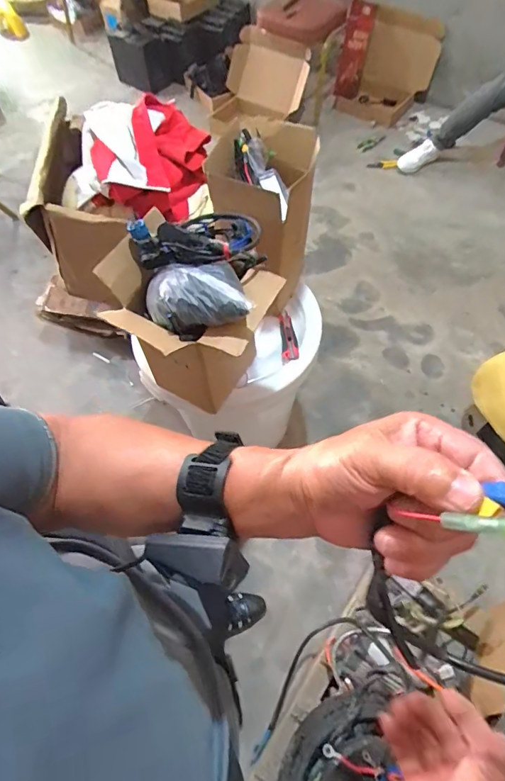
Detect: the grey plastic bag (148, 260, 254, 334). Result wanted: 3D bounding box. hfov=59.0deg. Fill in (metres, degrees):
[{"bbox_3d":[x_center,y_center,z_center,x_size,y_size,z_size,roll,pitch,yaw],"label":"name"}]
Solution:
[{"bbox_3d":[-0.093,-0.162,0.757,0.182,0.068,0.119,0,60,2],"label":"grey plastic bag"}]

